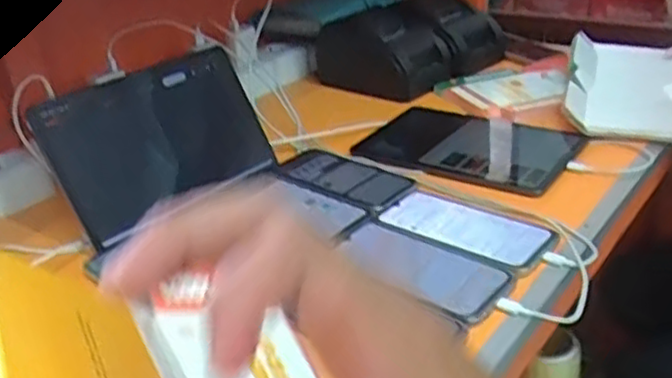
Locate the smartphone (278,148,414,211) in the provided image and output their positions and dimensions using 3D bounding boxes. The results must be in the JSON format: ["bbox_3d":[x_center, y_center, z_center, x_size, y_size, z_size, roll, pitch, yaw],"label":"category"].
[{"bbox_3d":[0.005,-0.017,0.809,0.178,0.010,0.088,17,34,35],"label":"smartphone"}]

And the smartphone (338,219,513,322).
[{"bbox_3d":[0.077,0.065,0.630,0.072,0.009,0.164,-27,36,-37],"label":"smartphone"}]

